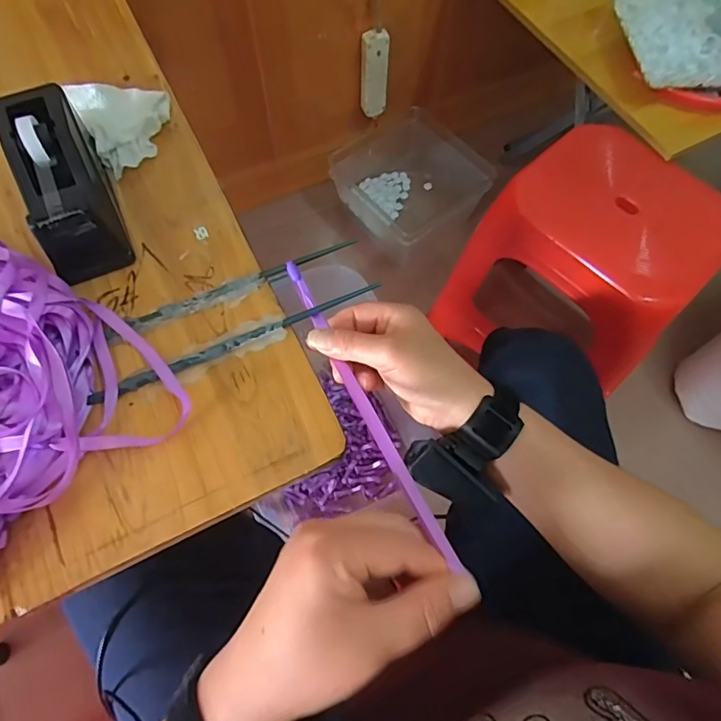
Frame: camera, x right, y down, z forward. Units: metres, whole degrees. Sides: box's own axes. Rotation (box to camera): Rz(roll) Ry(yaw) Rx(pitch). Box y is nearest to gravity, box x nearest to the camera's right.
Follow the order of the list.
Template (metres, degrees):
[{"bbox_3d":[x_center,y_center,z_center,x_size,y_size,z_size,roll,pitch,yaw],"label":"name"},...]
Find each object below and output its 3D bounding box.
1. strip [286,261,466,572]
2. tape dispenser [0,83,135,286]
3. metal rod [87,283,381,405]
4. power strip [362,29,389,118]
[{"bbox_3d":[-0.001,0.020,0.343,0.010,0.028,0.264,-22,52,-10],"label":"strip"},{"bbox_3d":[-0.241,-0.143,0.407,0.059,0.072,0.158,-22,69,-10],"label":"tape dispenser"},{"bbox_3d":[-0.092,-0.015,0.387,0.230,0.008,0.010,-23,69,-11],"label":"metal rod"},{"bbox_3d":[0.032,-0.647,1.140,0.057,0.192,0.030,2,67,-1],"label":"power strip"}]

